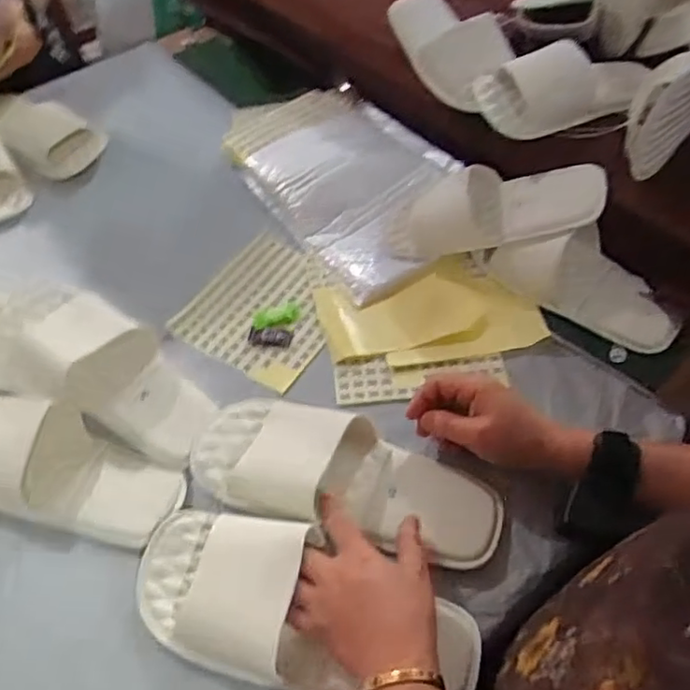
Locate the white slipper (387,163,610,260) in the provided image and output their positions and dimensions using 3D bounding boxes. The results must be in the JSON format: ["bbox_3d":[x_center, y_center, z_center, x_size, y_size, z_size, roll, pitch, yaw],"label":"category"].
[{"bbox_3d":[0.155,-0.156,0.705,0.235,0.056,0.091,-6,49,27],"label":"white slipper"}]

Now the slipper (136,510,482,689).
[{"bbox_3d":[-0.032,0.196,0.492,0.265,0.044,0.114,15,55,10],"label":"slipper"}]

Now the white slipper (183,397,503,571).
[{"bbox_3d":[0.000,0.106,0.564,0.269,0.044,0.109,15,55,8],"label":"white slipper"}]

